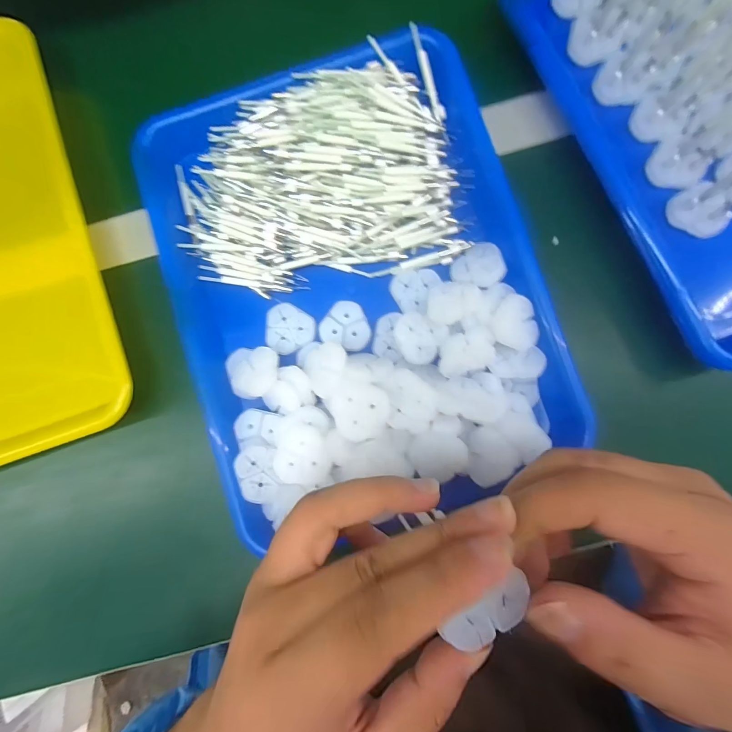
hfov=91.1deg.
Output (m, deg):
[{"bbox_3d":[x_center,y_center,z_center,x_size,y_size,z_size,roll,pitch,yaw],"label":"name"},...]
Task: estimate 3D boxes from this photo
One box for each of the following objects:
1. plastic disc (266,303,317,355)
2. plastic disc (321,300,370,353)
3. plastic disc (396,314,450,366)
[{"bbox_3d":[-0.056,-0.028,0.269,0.035,0.006,0.036,4,86,3],"label":"plastic disc"},{"bbox_3d":[-0.014,-0.030,0.267,0.036,0.007,0.034,0,86,3],"label":"plastic disc"},{"bbox_3d":[0.037,-0.019,0.256,0.035,0.009,0.032,0,86,3],"label":"plastic disc"}]

